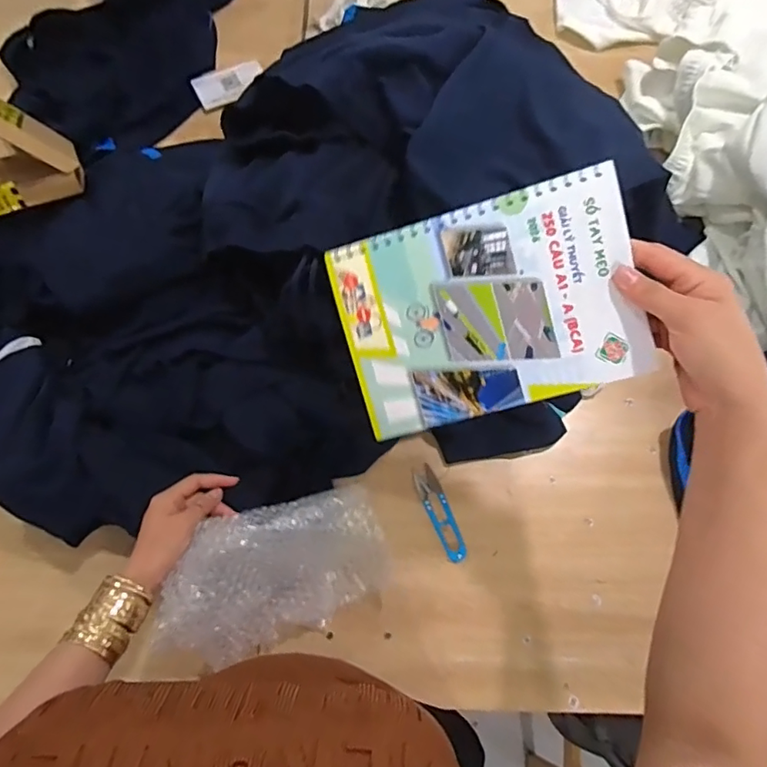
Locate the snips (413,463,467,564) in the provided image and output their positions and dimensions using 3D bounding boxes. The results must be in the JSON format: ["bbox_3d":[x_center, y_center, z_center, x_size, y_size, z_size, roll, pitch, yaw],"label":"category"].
[{"bbox_3d":[0.069,0.157,0.638,0.030,0.007,0.117,-25,72,-6],"label":"snips"}]

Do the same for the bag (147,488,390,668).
[{"bbox_3d":[-0.107,0.197,0.546,0.223,0.111,0.123,-20,72,-4],"label":"bag"}]

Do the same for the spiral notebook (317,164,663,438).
[{"bbox_3d":[0.073,-0.052,0.375,0.201,0.006,0.143,-16,97,10],"label":"spiral notebook"}]

